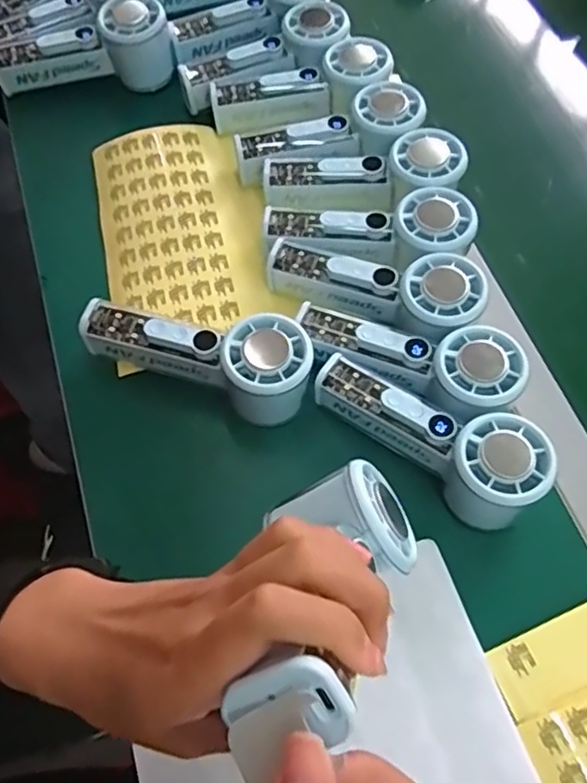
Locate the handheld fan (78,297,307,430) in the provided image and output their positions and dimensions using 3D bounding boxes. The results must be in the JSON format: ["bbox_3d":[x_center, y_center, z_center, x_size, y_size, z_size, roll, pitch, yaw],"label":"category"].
[{"bbox_3d":[-0.063,-0.029,0.416,0.152,0.060,0.049,19,63,6],"label":"handheld fan"}]

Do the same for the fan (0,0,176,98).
[{"bbox_3d":[-0.185,-0.299,0.541,0.149,0.061,0.058,-22,66,-15],"label":"fan"}]

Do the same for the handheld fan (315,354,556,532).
[{"bbox_3d":[0.087,0.022,0.394,0.150,0.057,0.053,39,67,15],"label":"handheld fan"}]

